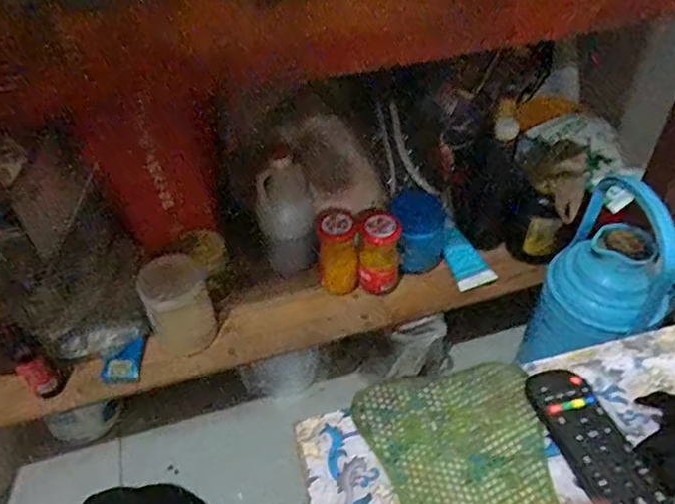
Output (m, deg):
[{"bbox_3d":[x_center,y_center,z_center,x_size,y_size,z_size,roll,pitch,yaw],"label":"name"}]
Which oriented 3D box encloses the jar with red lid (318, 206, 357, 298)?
[{"bbox_3d":[0.000,0.006,0.848,0.061,0.128,0.051,-1,46,0],"label":"jar with red lid"}]

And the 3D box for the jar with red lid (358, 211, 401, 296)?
[{"bbox_3d":[0.062,0.007,0.835,0.061,0.128,0.051,3,46,4],"label":"jar with red lid"}]

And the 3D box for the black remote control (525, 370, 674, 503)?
[{"bbox_3d":[0.171,0.138,0.359,0.045,0.020,0.149,-13,46,-11],"label":"black remote control"}]

